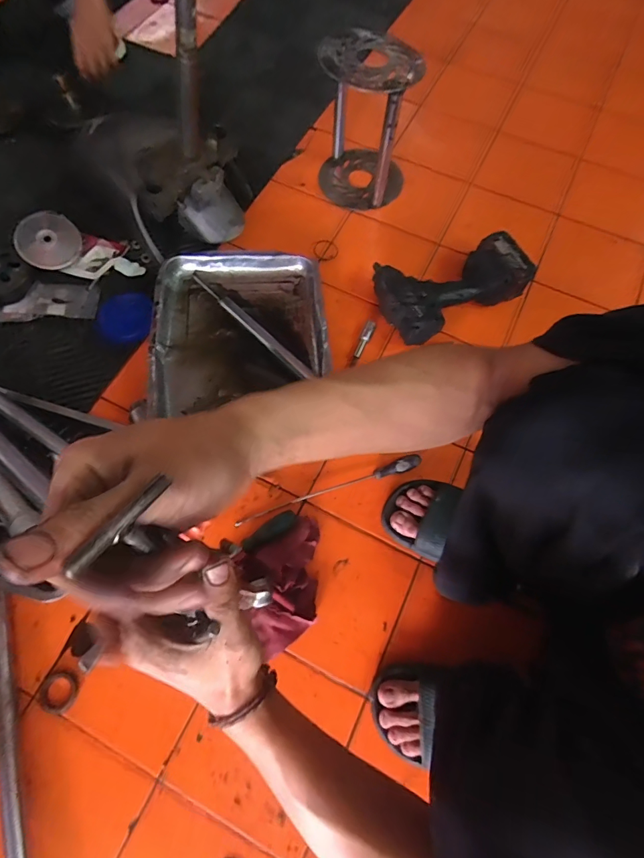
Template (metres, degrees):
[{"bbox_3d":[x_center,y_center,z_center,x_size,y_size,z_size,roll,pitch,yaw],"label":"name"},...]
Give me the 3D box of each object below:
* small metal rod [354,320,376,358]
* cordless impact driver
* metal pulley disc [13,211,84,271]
[{"bbox_3d":[0.080,-0.166,0.774,0.018,0.022,0.079,22,70,7],"label":"small metal rod"},{"bbox_3d":[0.232,-0.279,0.793,0.287,0.086,0.178,-27,72,-11],"label":"cordless impact driver"},{"bbox_3d":[-0.524,-0.370,0.816,0.112,0.016,0.127,24,73,-11],"label":"metal pulley disc"}]

